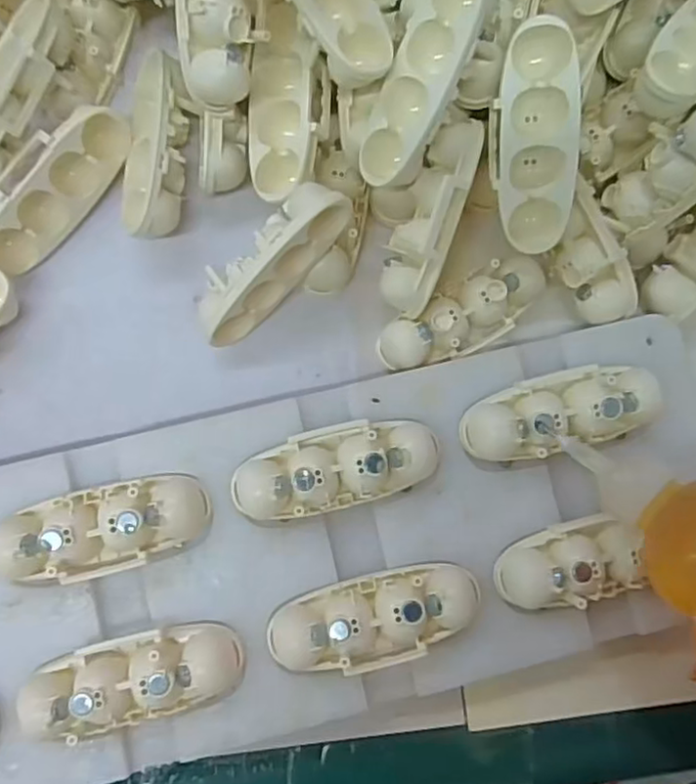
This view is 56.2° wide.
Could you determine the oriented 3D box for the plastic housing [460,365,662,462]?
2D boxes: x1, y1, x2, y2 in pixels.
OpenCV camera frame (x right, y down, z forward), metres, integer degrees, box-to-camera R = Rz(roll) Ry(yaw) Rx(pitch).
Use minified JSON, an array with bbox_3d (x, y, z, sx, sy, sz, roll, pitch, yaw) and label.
[{"bbox_3d":[0.066,0.006,0.203,0.059,0.019,0.023,-13,86,-5],"label":"plastic housing"}]

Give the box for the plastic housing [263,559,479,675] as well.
[{"bbox_3d":[0.009,0.069,0.196,0.062,0.016,0.024,-12,86,-5],"label":"plastic housing"}]

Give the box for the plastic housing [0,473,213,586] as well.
[{"bbox_3d":[-0.072,0.041,0.192,0.059,0.016,0.025,-14,86,-5],"label":"plastic housing"}]

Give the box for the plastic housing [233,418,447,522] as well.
[{"bbox_3d":[-0.002,0.023,0.199,0.062,0.016,0.025,-13,86,-5],"label":"plastic housing"}]

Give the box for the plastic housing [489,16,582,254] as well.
[{"bbox_3d":[0.056,-0.077,0.200,0.024,0.017,0.064,-6,110,-3],"label":"plastic housing"}]

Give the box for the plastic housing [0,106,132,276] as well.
[{"bbox_3d":[-0.097,-0.068,0.214,0.018,0.021,0.063,39,84,0],"label":"plastic housing"}]

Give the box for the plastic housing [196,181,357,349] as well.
[{"bbox_3d":[-0.025,-0.042,0.210,0.019,0.030,0.061,45,110,1],"label":"plastic housing"}]

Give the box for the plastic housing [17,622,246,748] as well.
[{"bbox_3d":[-0.062,0.084,0.190,0.061,0.018,0.024,-11,86,-5],"label":"plastic housing"}]

